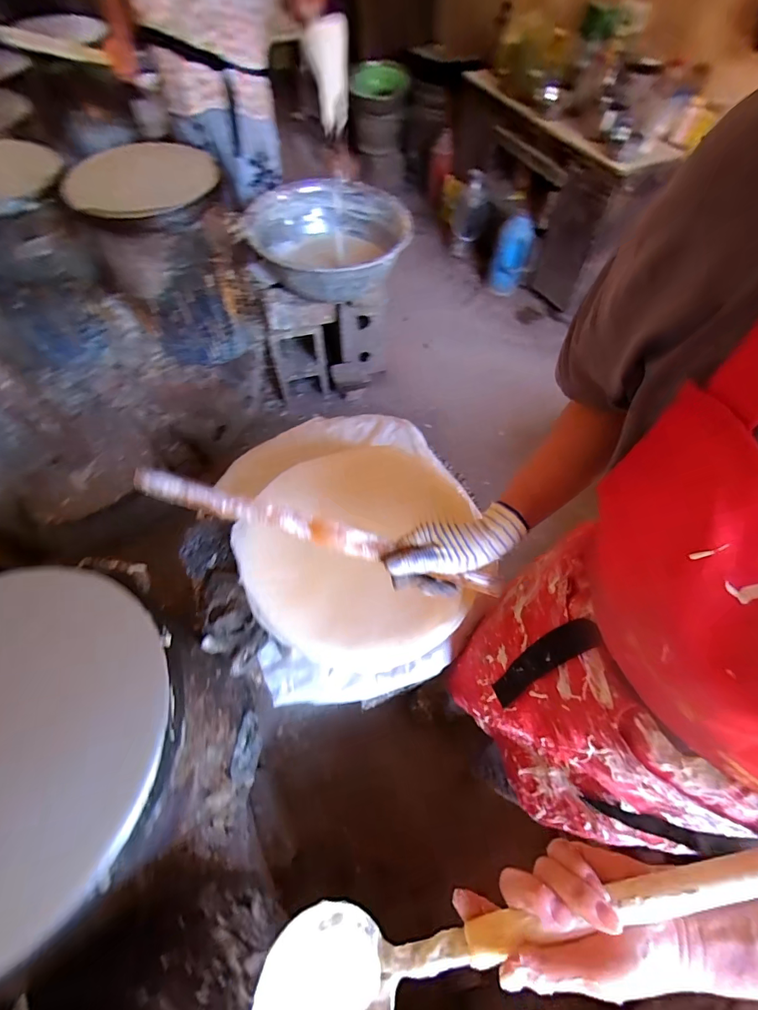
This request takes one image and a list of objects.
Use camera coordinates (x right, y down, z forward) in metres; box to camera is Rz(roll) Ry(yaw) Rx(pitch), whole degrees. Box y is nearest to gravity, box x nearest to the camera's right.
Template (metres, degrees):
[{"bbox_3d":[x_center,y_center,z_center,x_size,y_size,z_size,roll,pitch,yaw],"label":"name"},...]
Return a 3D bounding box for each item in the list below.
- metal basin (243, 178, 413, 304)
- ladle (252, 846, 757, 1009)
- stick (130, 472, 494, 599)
[{"bbox_3d":[-0.154,-0.864,1.301,0.495,0.173,0.495,1,61,-1],"label":"metal basin"},{"bbox_3d":[0.114,0.274,0.248,0.391,0.053,0.088,-21,62,5],"label":"ladle"},{"bbox_3d":[-0.059,0.031,0.431,0.402,0.020,0.026,17,61,-5],"label":"stick"}]

